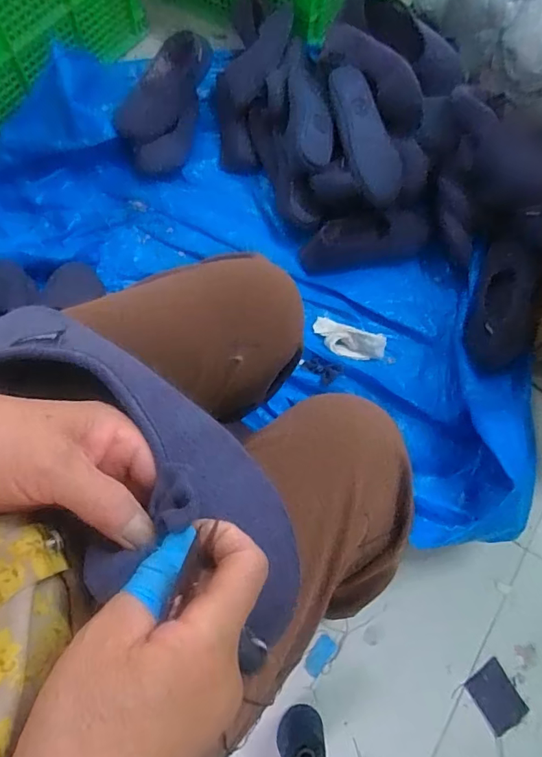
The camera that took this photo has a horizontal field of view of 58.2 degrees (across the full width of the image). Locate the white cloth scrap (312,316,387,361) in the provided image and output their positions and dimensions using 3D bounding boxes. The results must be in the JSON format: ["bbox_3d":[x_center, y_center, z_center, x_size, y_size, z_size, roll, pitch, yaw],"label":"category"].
[{"bbox_3d":[0.140,-0.072,0.884,0.136,0.035,0.066,20,70,6],"label":"white cloth scrap"}]

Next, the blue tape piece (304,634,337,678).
[{"bbox_3d":[0.072,0.406,0.711,0.031,0.005,0.056,41,75,1],"label":"blue tape piece"}]

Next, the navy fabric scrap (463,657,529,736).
[{"bbox_3d":[0.324,0.457,0.698,0.062,0.007,0.077,-28,73,-12],"label":"navy fabric scrap"}]

